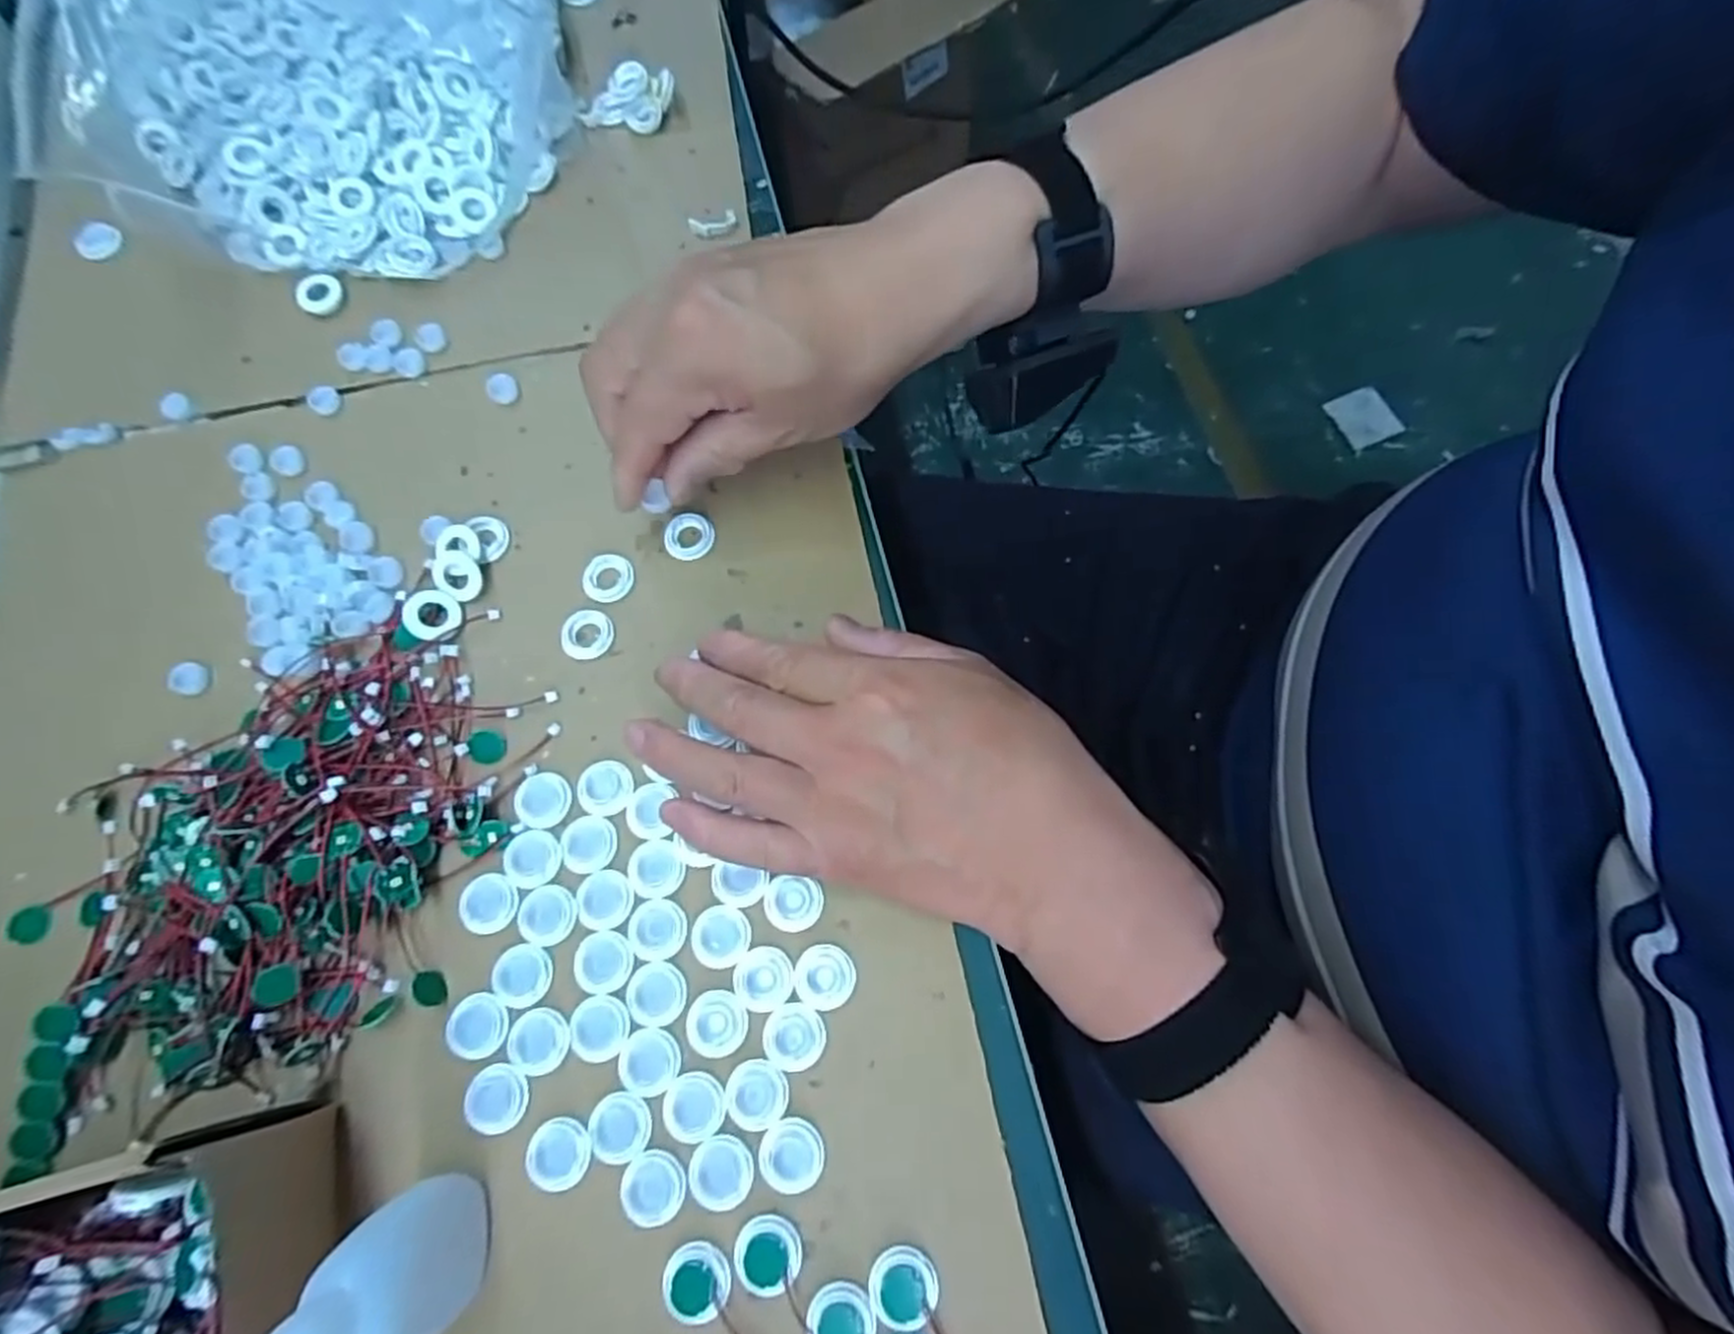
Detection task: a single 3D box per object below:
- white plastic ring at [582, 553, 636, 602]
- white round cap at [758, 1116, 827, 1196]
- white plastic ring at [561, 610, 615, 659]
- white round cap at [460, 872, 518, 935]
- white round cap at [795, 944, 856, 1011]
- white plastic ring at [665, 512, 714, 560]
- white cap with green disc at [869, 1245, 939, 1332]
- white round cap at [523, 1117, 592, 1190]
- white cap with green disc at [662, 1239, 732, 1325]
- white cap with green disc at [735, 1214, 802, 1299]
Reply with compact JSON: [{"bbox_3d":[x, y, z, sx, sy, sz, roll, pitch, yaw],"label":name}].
[{"bbox_3d":[-0.118,-0.041,0.346,0.023,0.004,0.022,0,72,1],"label":"white plastic ring"},{"bbox_3d":[-0.027,0.174,0.269,0.022,0.004,0.022,0,72,1],"label":"white round cap"},{"bbox_3d":[-0.125,-0.015,0.338,0.022,0.004,0.023,0,72,1],"label":"white plastic ring"},{"bbox_3d":[-0.150,0.094,0.301,0.022,0.004,0.022,1,72,1],"label":"white round cap"},{"bbox_3d":[-0.016,0.118,0.288,0.022,0.004,0.022,0,72,1],"label":"white round cap"},{"bbox_3d":[-0.082,-0.061,0.351,0.023,0.004,0.022,0,72,1],"label":"white plastic ring"},{"bbox_3d":[0.012,0.208,0.253,0.022,0.004,0.023,0,72,1],"label":"white cap with green disc"},{"bbox_3d":[-0.111,0.175,0.272,0.022,0.004,0.022,0,72,1],"label":"white round cap"},{"bbox_3d":[-0.058,0.209,0.256,0.022,0.004,0.022,0,72,1],"label":"white cap with green disc"},{"bbox_3d":[-0.034,0.201,0.258,0.021,0.004,0.023,0,72,1],"label":"white cap with green disc"}]

